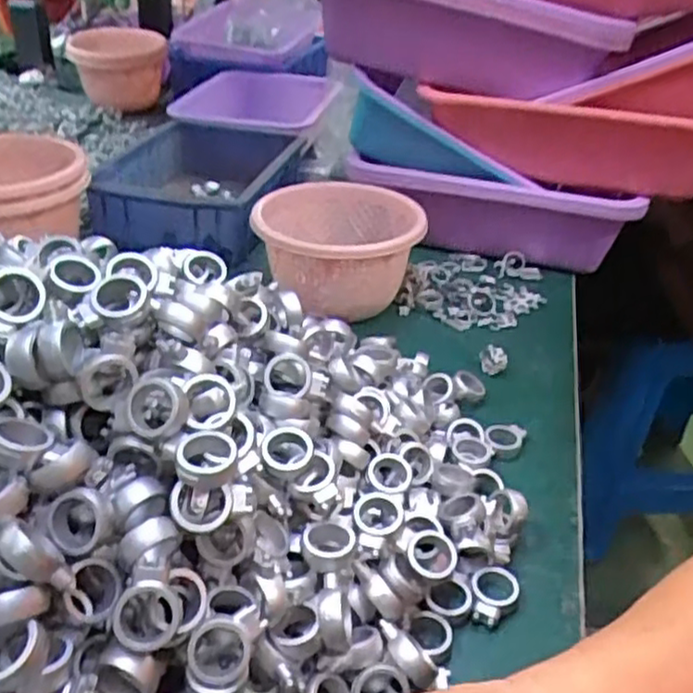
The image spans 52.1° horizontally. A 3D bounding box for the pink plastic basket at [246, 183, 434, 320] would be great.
[{"bbox_3d":[-0.009,-0.076,0.613,0.138,0.090,0.128,6,33,2],"label":"pink plastic basket"}]

